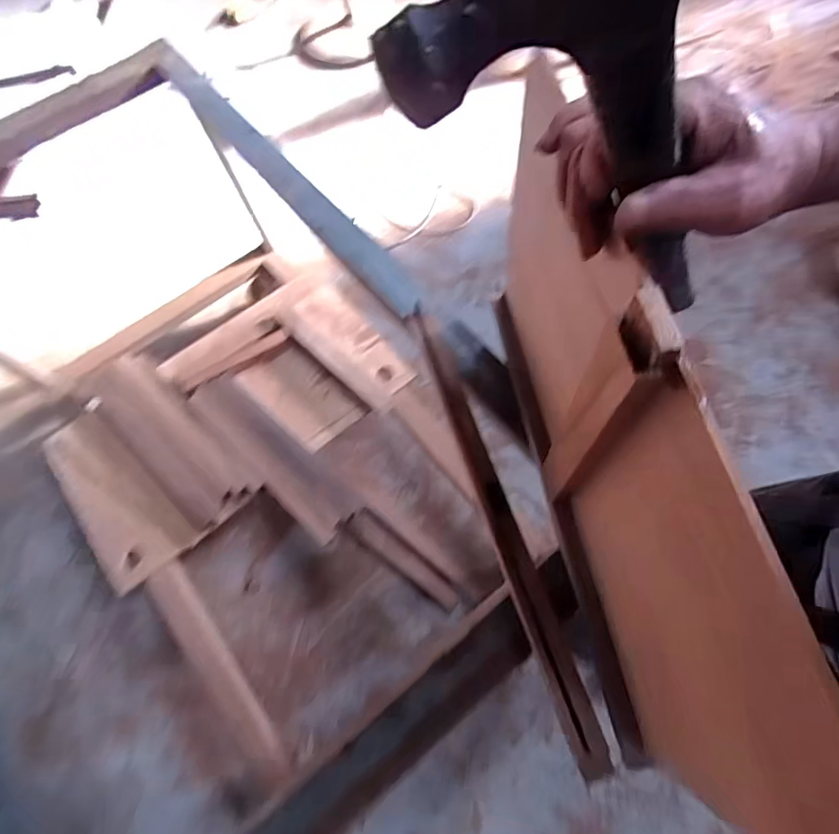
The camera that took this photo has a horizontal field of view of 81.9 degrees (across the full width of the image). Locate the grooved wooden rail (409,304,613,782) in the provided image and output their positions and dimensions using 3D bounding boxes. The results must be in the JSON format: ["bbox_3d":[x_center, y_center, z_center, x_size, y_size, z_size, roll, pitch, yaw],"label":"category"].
[{"bbox_3d":[0.077,0.089,0.500,0.035,0.019,0.480,-19,68,-4],"label":"grooved wooden rail"}]

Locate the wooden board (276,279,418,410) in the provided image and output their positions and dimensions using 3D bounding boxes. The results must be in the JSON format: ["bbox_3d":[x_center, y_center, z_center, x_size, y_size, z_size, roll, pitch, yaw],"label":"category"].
[{"bbox_3d":[-0.190,-0.196,1.221,0.175,0.024,0.400,-38,75,-26],"label":"wooden board"}]

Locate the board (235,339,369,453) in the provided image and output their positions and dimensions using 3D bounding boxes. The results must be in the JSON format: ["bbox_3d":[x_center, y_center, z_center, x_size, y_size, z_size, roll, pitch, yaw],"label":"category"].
[{"bbox_3d":[-0.284,-0.054,1.160,0.282,0.021,0.165,39,75,17],"label":"board"}]

